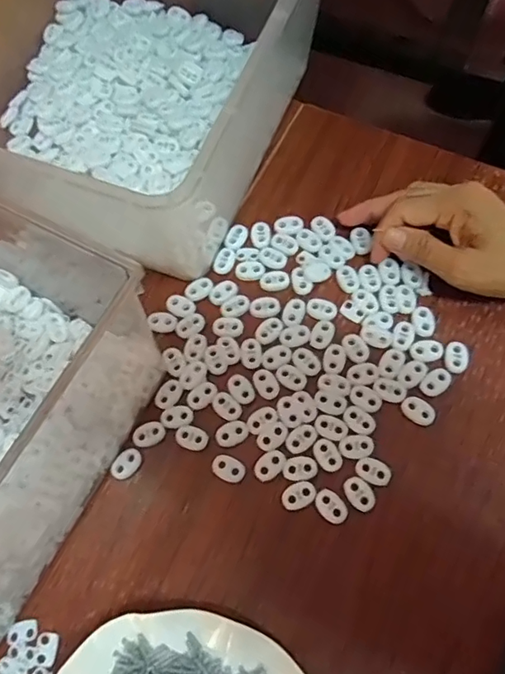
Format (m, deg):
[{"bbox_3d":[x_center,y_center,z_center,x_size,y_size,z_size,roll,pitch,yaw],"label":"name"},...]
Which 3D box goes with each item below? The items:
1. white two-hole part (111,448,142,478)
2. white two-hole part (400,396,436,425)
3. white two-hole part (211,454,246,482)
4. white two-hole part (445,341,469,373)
[{"bbox_3d":[-0.087,0.087,0.356,0.016,0.004,0.022,34,72,14],"label":"white two-hole part"},{"bbox_3d":[0.114,0.051,0.355,0.023,0.004,0.015,33,72,13],"label":"white two-hole part"},{"bbox_3d":[-0.017,0.089,0.350,0.023,0.004,0.015,25,70,11],"label":"white two-hole part"},{"bbox_3d":[0.144,0.015,0.366,0.015,0.008,0.022,7,68,4],"label":"white two-hole part"}]

